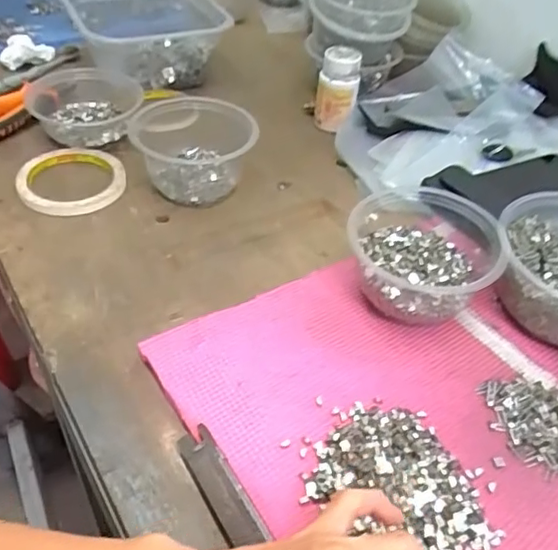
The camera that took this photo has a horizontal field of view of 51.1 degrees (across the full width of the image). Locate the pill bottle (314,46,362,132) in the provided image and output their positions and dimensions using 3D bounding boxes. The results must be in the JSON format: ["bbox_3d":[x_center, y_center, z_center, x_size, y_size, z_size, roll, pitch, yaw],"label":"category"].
[{"bbox_3d":[0.064,-0.208,0.640,0.045,0.069,0.049,8,44,2],"label":"pill bottle"}]

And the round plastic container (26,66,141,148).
[{"bbox_3d":[-0.206,-0.180,0.625,0.119,0.040,0.108,-12,47,-13],"label":"round plastic container"}]

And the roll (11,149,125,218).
[{"bbox_3d":[-0.195,-0.093,0.555,0.092,0.016,0.092,1,46,-1],"label":"roll"}]

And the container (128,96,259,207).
[{"bbox_3d":[-0.083,-0.128,0.569,0.103,0.064,0.134,-14,47,-19],"label":"container"}]

